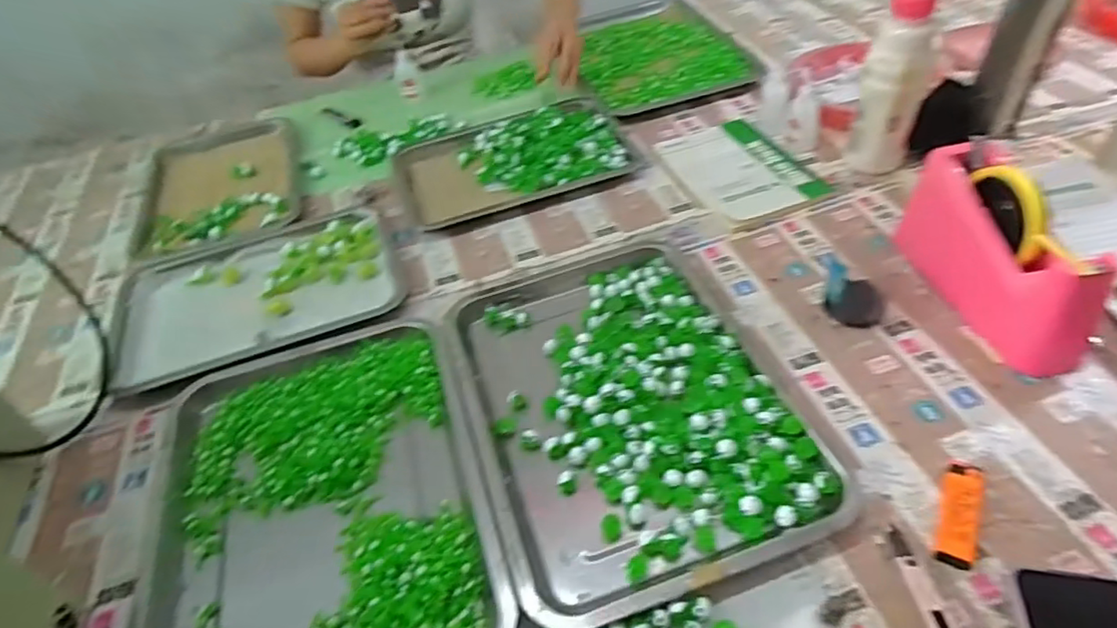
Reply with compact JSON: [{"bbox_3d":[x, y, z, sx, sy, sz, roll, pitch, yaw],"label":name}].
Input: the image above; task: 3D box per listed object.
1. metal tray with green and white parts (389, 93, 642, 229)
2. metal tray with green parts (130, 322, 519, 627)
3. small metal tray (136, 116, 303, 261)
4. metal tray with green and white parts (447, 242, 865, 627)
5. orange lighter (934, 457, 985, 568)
[{"bbox_3d":[-0.061,-0.212,0.835,0.294,0.025,0.190,-17,46,-9],"label":"metal tray with green and white parts"},{"bbox_3d":[-0.195,0.145,0.509,0.263,0.022,0.352,-17,46,-9],"label":"metal tray with green parts"},{"bbox_3d":[-0.469,-0.194,0.863,0.199,0.034,0.324,-20,47,-11],"label":"small metal tray"},{"bbox_3d":[0.053,0.061,0.551,0.254,0.019,0.364,-16,46,-8],"label":"metal tray with green and white parts"},{"bbox_3d":[0.287,0.139,0.443,0.023,0.009,0.086,18,51,23],"label":"orange lighter"}]

